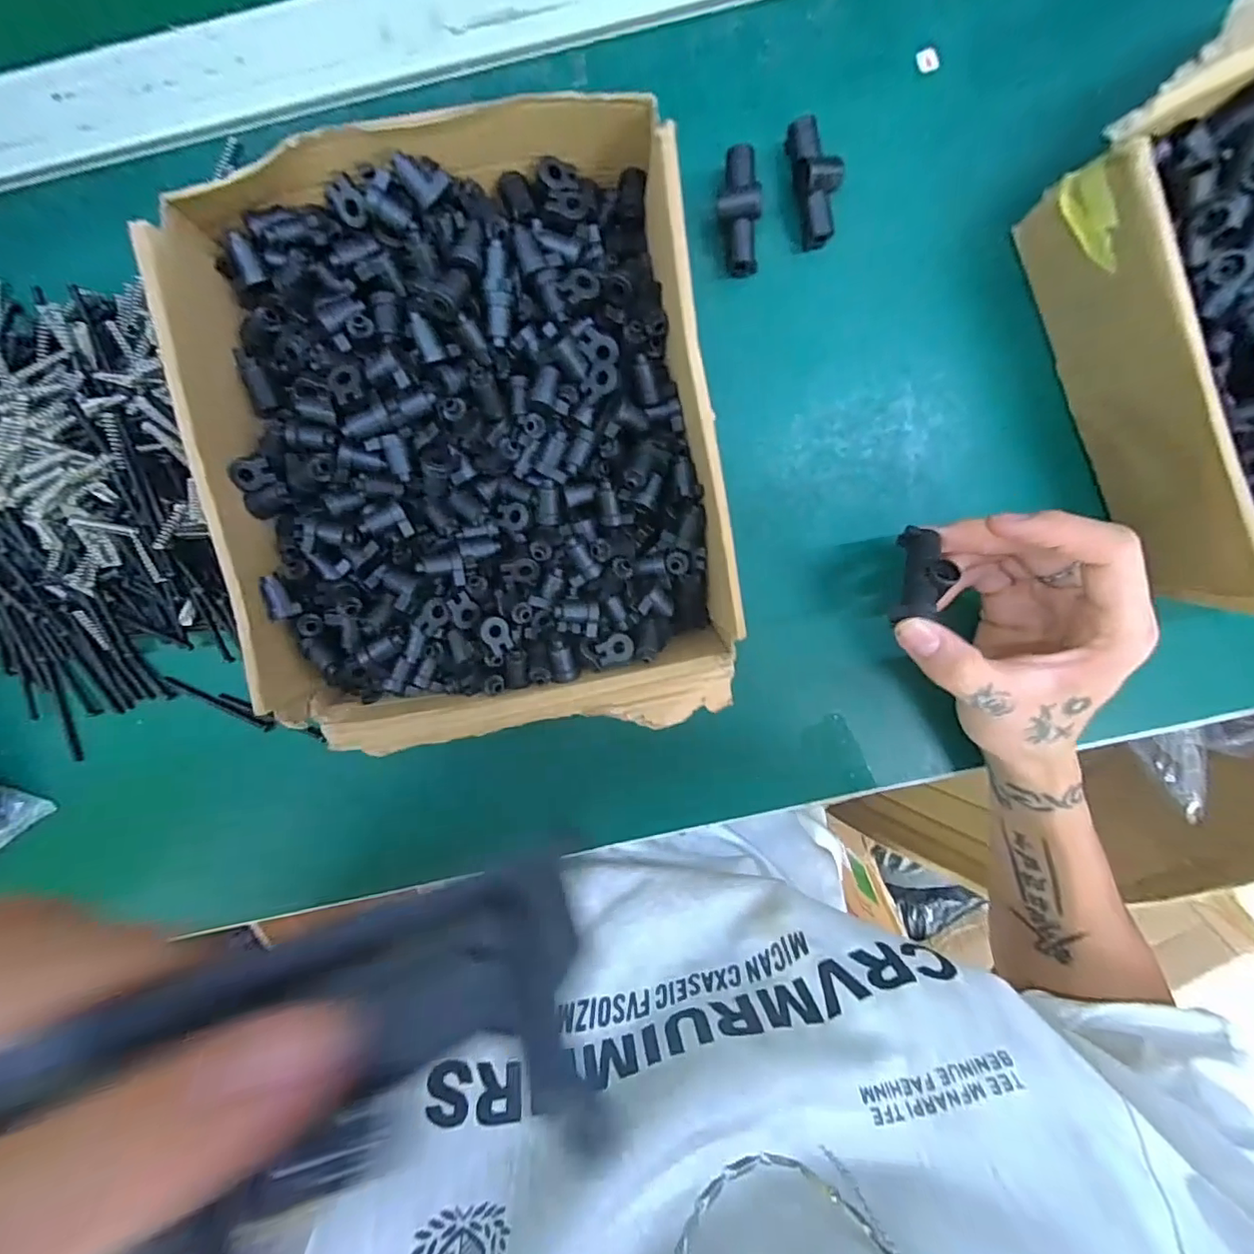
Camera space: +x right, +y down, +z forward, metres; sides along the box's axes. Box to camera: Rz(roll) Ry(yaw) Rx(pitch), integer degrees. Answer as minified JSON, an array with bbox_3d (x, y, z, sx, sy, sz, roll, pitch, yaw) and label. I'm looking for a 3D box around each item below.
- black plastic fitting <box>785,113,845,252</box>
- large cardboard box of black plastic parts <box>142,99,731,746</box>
[{"bbox_3d":[0.087,-0.207,0.261,0.019,0.027,0.050,-11,98,1],"label":"black plastic fitting"},{"bbox_3d":[-0.067,-0.075,0.252,0.203,0.069,0.244,-7,98,1],"label":"large cardboard box of black plastic parts"}]

